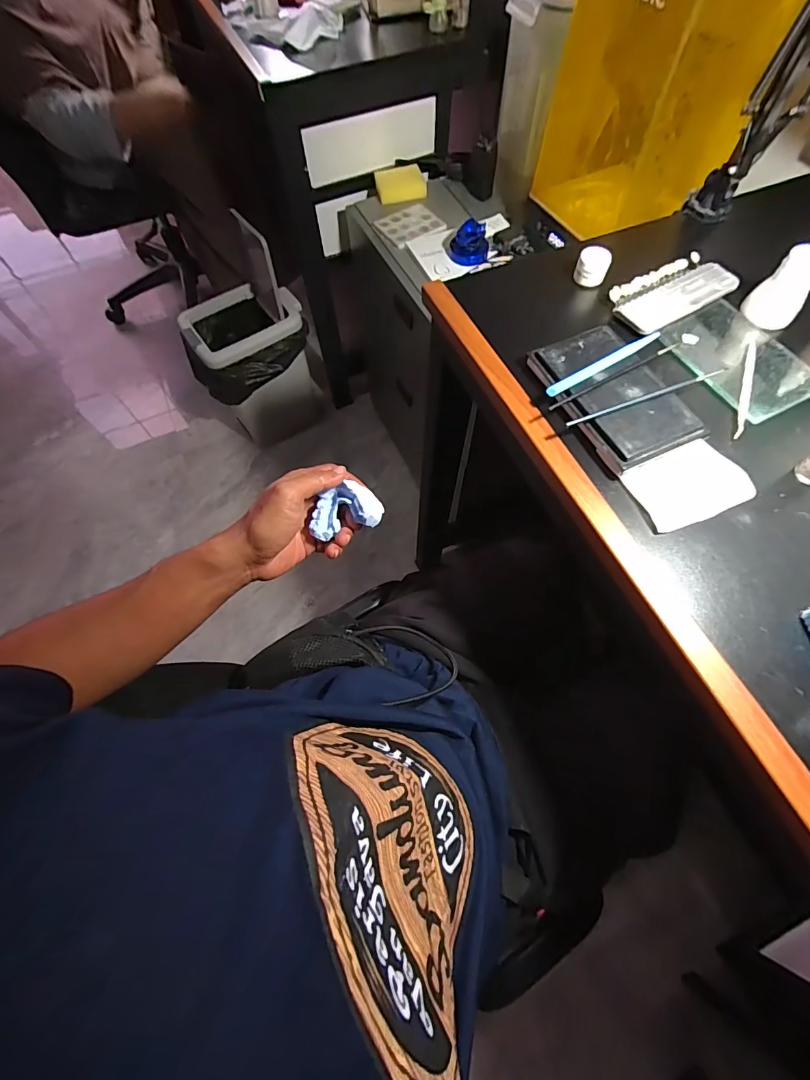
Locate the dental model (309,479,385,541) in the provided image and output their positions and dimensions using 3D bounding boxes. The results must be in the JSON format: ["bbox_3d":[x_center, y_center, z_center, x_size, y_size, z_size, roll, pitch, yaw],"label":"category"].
[{"bbox_3d":[-0.054,-0.030,0.401,0.064,0.026,0.042,-7,65,-3],"label":"dental model"}]

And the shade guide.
[{"bbox_3d":[0.293,-0.272,0.468,0.145,0.010,0.068,-29,68,-12],"label":"shade guide"}]

